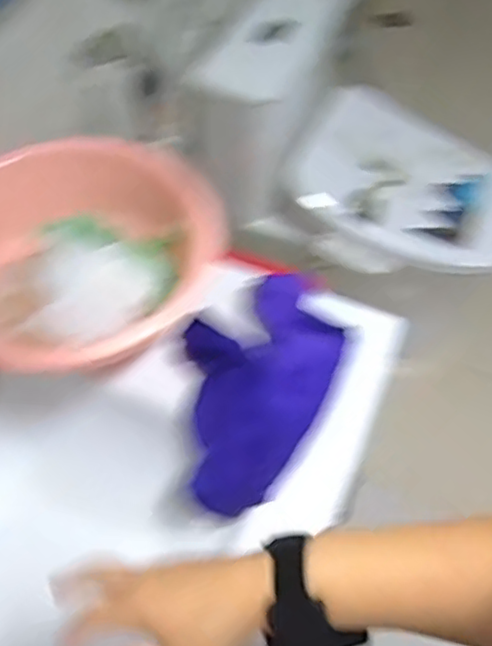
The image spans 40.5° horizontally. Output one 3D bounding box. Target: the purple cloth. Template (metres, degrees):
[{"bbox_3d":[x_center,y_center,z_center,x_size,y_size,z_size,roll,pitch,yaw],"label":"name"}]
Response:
[{"bbox_3d":[0.005,0.054,0.667,0.153,0.068,0.250,20,56,11],"label":"purple cloth"}]

